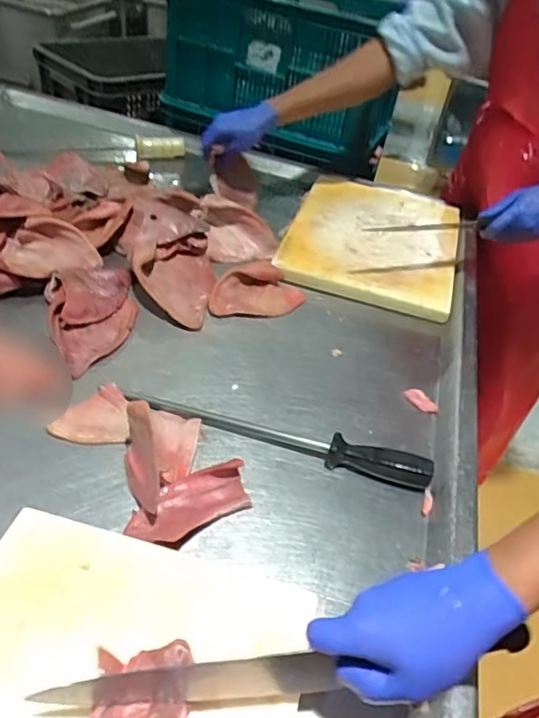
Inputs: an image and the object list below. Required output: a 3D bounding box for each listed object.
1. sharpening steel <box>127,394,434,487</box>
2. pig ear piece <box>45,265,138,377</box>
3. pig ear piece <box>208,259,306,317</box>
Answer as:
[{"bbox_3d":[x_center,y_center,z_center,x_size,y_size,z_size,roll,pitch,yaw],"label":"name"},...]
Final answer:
[{"bbox_3d":[0.004,0.091,0.665,0.375,0.037,0.041,13,43,6],"label":"sharpening steel"},{"bbox_3d":[-0.248,-0.073,0.789,0.121,0.047,0.196,-11,46,-19],"label":"pig ear piece"},{"bbox_3d":[-0.024,-0.109,0.883,0.155,0.038,0.095,-12,46,-20],"label":"pig ear piece"}]

